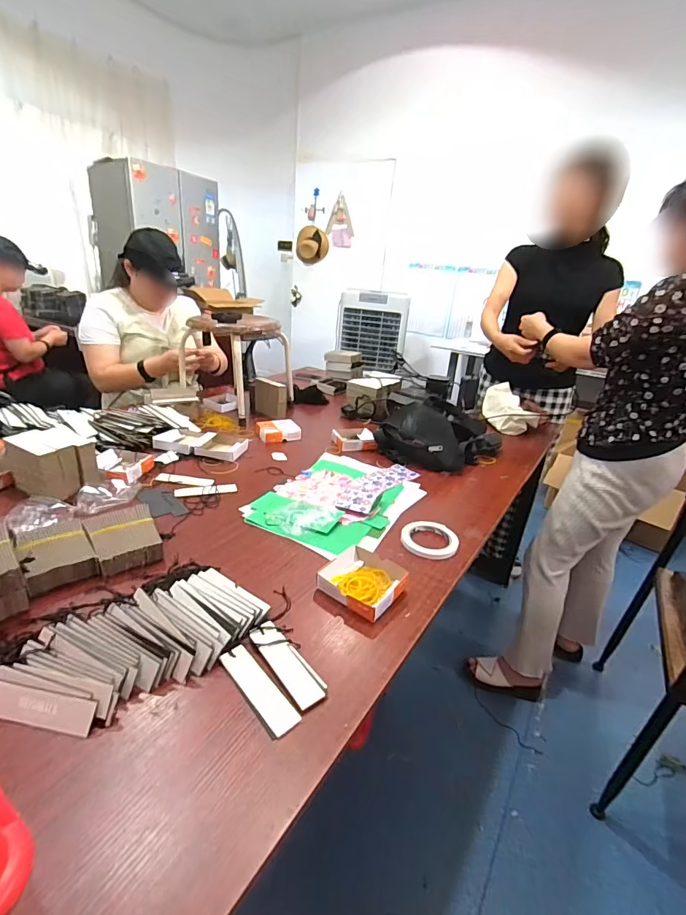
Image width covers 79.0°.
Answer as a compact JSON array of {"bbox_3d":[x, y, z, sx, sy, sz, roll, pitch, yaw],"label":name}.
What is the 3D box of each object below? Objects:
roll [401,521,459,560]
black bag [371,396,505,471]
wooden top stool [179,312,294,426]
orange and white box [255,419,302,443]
[{"bbox_3d":[0.165,0.154,0.793,0.106,0.013,0.110,5,23,-2],"label":"roll"},{"bbox_3d":[0.293,-0.080,1.223,0.363,0.114,0.262,-18,32,-40],"label":"black bag"},{"bbox_3d":[-0.361,-0.319,1.382,0.326,0.287,0.276,13,25,17],"label":"wooden top stool"},{"bbox_3d":[-0.190,-0.079,1.225,0.120,0.035,0.098,-8,27,-25],"label":"orange and white box"}]

